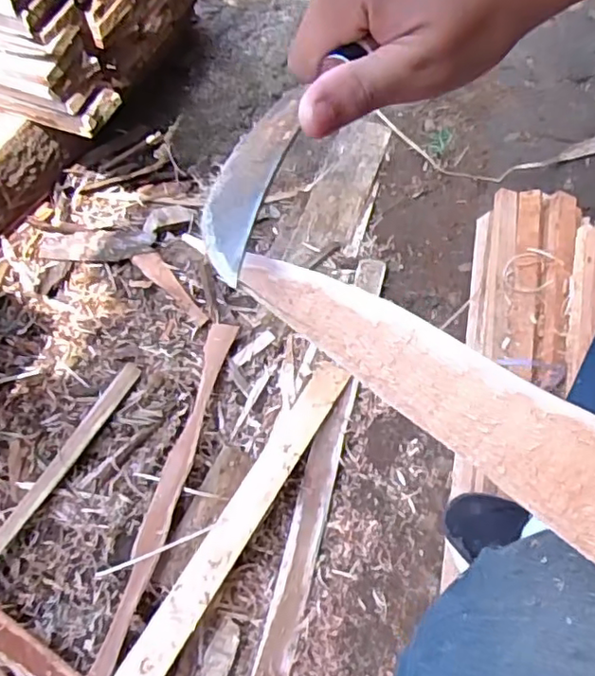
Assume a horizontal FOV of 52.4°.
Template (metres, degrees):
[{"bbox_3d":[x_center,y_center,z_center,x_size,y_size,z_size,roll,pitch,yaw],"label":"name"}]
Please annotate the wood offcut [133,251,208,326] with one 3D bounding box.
[{"bbox_3d":[-0.222,-0.093,1.085,0.173,0.005,0.041,44,65,5],"label":"wood offcut"}]

